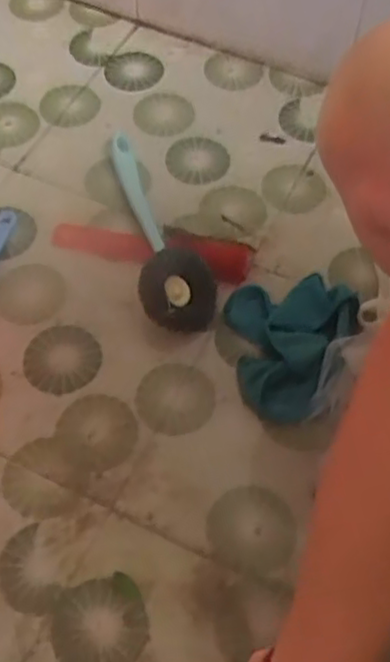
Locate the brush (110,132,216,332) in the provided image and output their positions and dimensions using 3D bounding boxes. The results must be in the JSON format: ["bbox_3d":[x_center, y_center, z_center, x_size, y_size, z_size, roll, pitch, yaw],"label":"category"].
[{"bbox_3d":[-0.035,-0.120,0.748,0.076,0.068,0.262,-9,59,-6],"label":"brush"}]

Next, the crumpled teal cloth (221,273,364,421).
[{"bbox_3d":[0.099,0.013,0.680,0.122,0.027,0.152,-4,59,-4],"label":"crumpled teal cloth"}]

